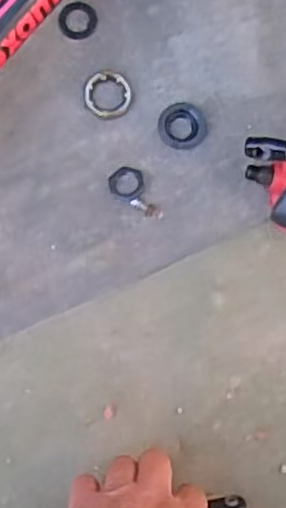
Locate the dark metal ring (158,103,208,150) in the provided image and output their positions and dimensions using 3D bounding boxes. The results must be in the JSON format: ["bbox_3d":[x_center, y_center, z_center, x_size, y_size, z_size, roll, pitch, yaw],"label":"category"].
[{"bbox_3d":[0.032,-0.099,0.526,0.038,0.012,0.033,-12,86,-5],"label":"dark metal ring"}]

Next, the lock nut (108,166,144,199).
[{"bbox_3d":[-0.013,-0.055,0.521,0.026,0.007,0.024,0,85,-4],"label":"lock nut"}]

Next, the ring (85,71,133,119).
[{"bbox_3d":[-0.027,-0.124,0.524,0.036,0.007,0.037,0,85,-4],"label":"ring"}]

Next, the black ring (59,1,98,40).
[{"bbox_3d":[-0.051,-0.184,0.531,0.030,0.004,0.030,0,85,-4],"label":"black ring"}]

